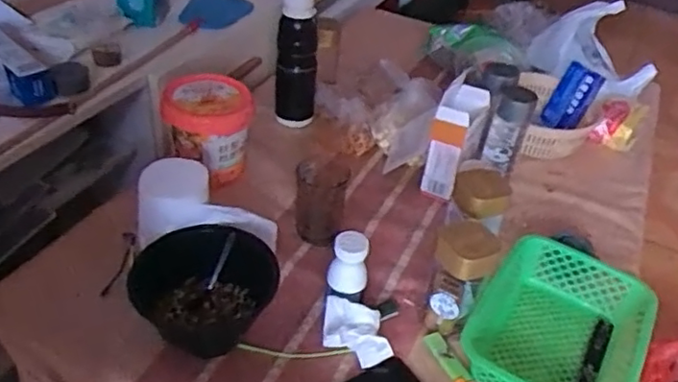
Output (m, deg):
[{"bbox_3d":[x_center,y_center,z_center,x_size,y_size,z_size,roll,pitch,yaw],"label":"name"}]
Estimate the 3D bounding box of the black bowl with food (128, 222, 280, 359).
[{"bbox_3d":[-0.157,0.117,0.744,0.169,0.075,0.138,-24,47,-33],"label":"black bowl with food"}]

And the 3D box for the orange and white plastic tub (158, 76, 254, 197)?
[{"bbox_3d":[-0.203,-0.096,0.951,0.128,0.133,0.140,4,38,-3],"label":"orange and white plastic tub"}]

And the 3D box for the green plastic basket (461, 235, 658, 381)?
[{"bbox_3d":[0.266,0.172,0.747,0.188,0.063,0.239,25,42,22],"label":"green plastic basket"}]

